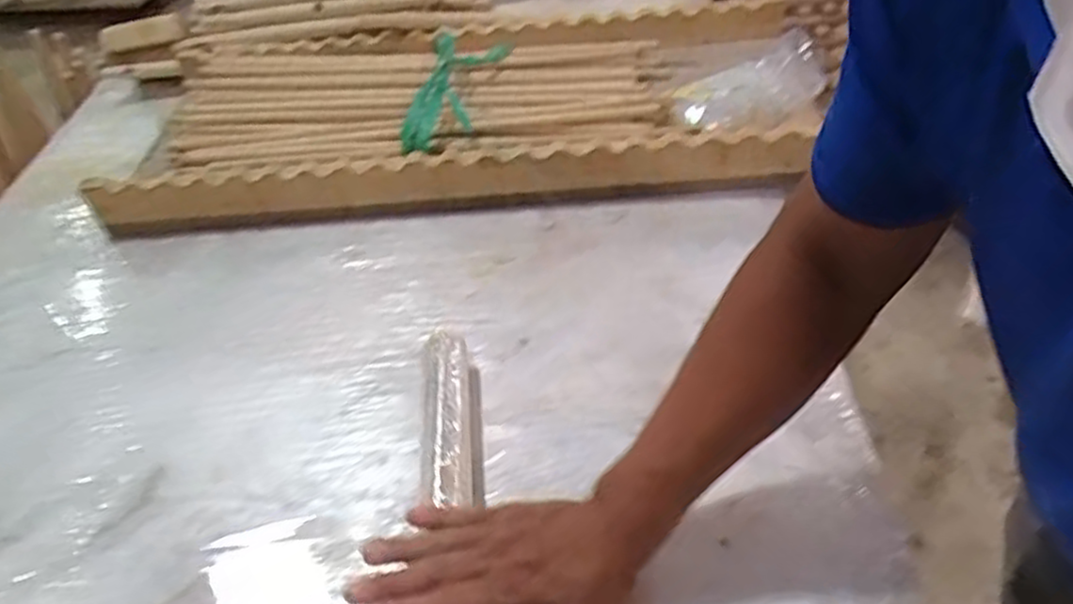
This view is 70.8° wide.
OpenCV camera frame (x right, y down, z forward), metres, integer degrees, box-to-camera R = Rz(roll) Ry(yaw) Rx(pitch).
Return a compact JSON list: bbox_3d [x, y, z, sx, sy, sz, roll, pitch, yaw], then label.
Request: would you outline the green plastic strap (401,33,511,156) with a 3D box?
[{"bbox_3d":[-0.100,-0.274,0.945,0.102,0.043,0.265,0,44,8],"label":"green plastic strap"}]

